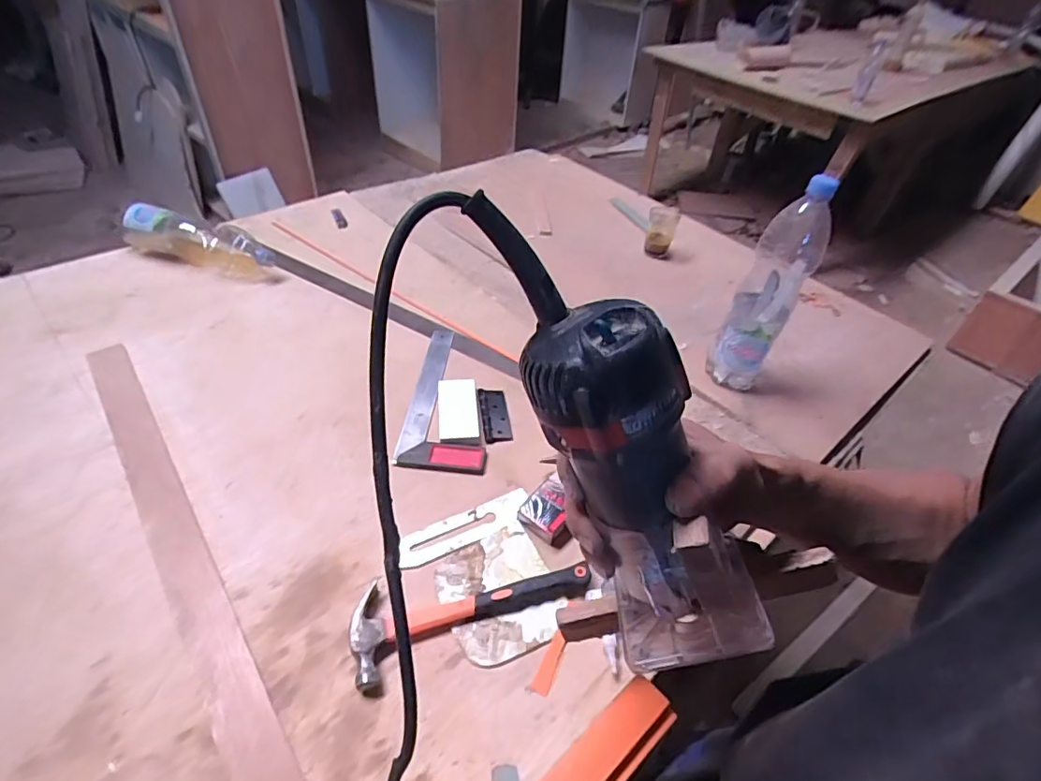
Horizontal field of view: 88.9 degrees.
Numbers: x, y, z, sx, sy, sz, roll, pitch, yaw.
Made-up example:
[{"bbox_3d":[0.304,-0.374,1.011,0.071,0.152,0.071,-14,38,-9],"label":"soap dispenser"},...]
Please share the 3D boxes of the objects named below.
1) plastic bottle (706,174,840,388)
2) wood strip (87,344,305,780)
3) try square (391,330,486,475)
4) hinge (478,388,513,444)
[{"bbox_3d":[0.363,-0.142,0.777,0.078,0.334,0.077,25,47,20],"label":"plastic bottle"},{"bbox_3d":[-0.408,0.172,0.627,0.052,0.006,0.773,-26,53,-30],"label":"wood strip"},{"bbox_3d":[-0.107,0.003,0.829,0.124,0.016,0.302,6,44,-2],"label":"try square"},{"bbox_3d":[-0.038,0.034,0.803,0.044,0.010,0.109,-2,44,-9],"label":"hinge"}]

